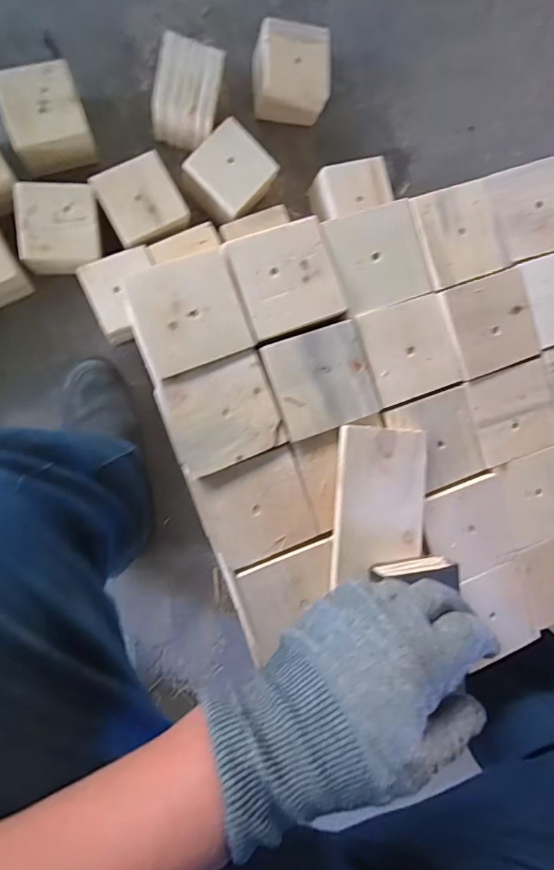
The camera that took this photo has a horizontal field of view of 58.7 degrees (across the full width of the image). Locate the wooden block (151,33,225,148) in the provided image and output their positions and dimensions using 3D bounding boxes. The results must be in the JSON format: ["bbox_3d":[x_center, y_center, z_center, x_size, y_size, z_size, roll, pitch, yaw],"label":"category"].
[{"bbox_3d":[-0.122,-0.458,0.679,0.083,0.092,0.102,11,89,-13],"label":"wooden block"}]

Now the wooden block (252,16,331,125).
[{"bbox_3d":[0.019,-0.518,0.715,0.101,0.076,0.104,-1,92,-12],"label":"wooden block"}]

